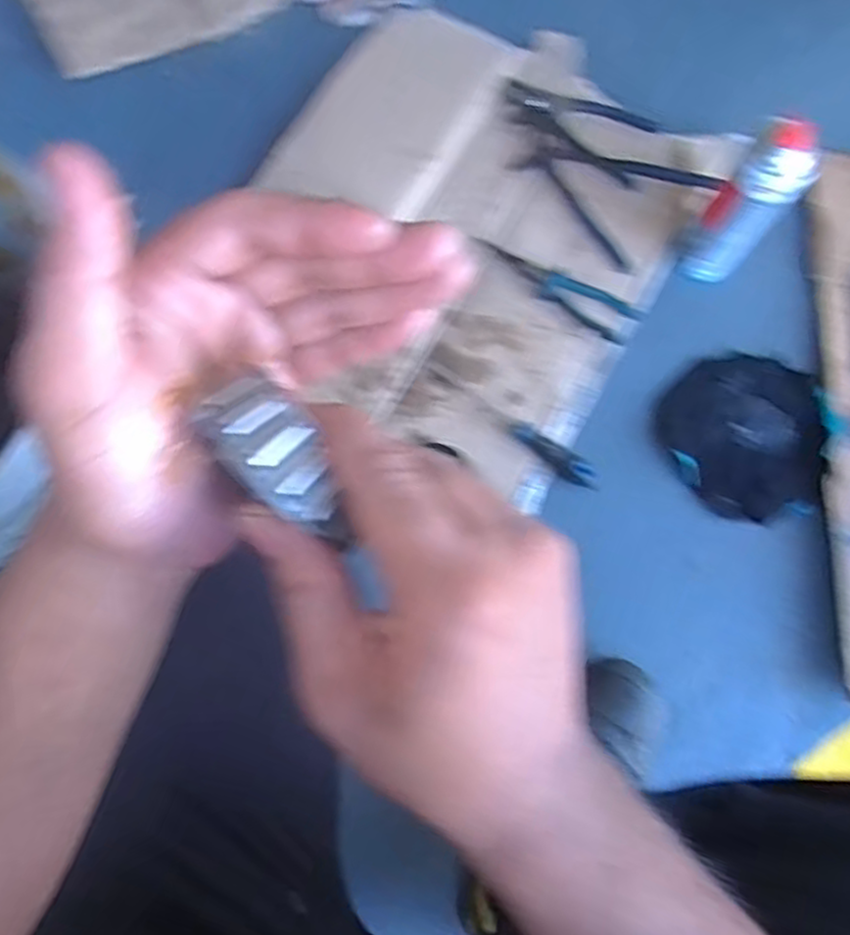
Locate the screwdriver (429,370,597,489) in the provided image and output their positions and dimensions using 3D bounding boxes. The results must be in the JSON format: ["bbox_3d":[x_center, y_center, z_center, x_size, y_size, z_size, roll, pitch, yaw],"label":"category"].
[{"bbox_3d":[0.096,-0.046,0.805,0.212,0.026,0.024,37,77,8],"label":"screwdriver"}]

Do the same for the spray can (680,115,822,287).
[{"bbox_3d":[0.336,-0.266,0.778,0.064,0.214,0.068,0,75,-2],"label":"spray can"}]

